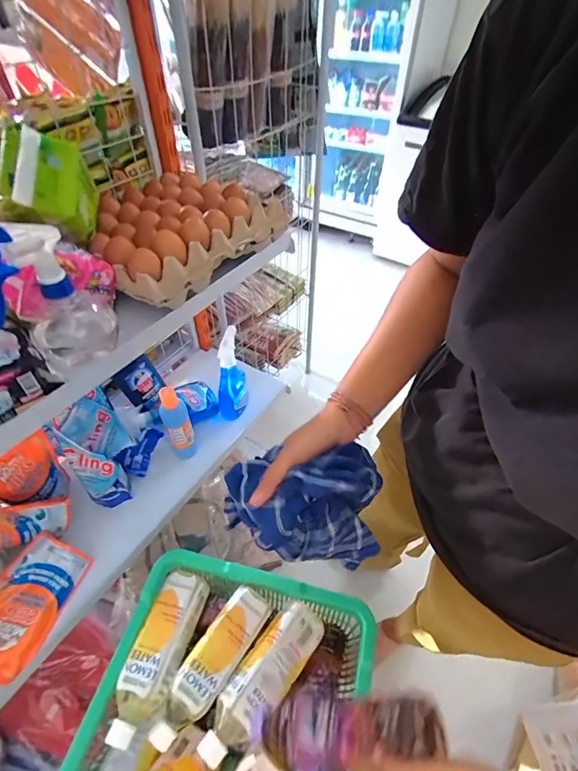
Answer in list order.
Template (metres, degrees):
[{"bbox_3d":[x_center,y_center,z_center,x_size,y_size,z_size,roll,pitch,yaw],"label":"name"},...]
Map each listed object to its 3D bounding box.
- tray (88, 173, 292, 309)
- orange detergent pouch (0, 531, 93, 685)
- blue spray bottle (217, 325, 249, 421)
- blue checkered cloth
[{"bbox_3d":[-0.189,-0.254,0.604,0.262,0.060,0.293,27,53,22],"label":"tray"},{"bbox_3d":[-0.426,0.340,0.615,0.121,0.022,0.190,27,61,3],"label":"orange detergent pouch"},{"bbox_3d":[-0.129,-0.025,0.852,0.066,0.198,0.090,-8,48,-8],"label":"blue spray bottle"},{"bbox_3d":[0.016,0.124,0.405,0.158,0.125,0.086,-6,48,-6],"label":"blue checkered cloth"}]

